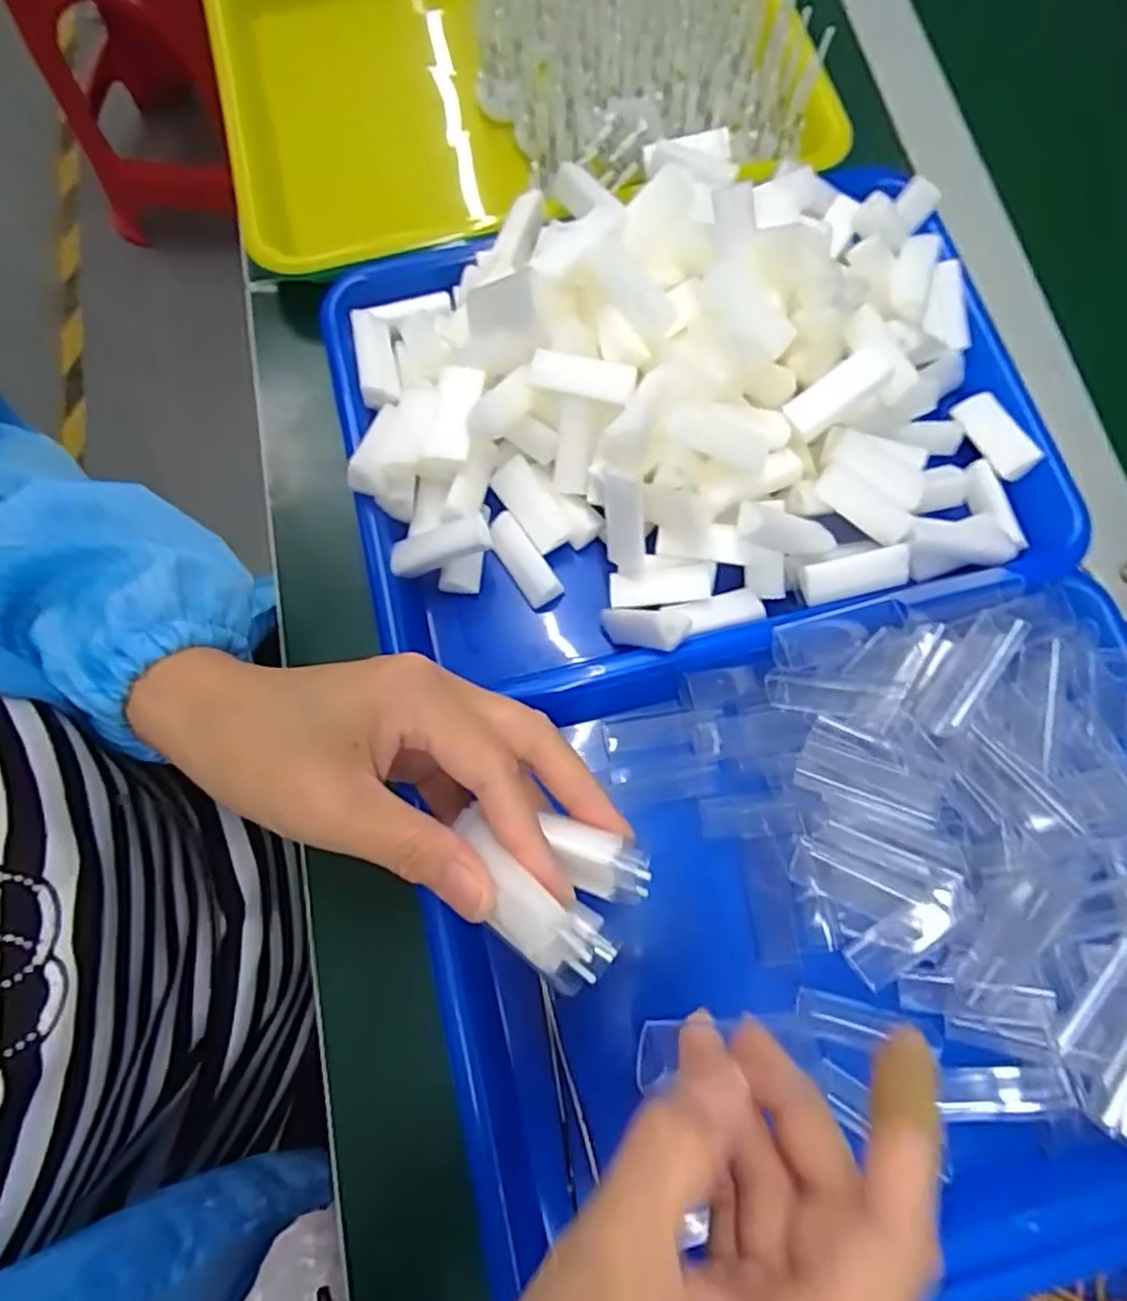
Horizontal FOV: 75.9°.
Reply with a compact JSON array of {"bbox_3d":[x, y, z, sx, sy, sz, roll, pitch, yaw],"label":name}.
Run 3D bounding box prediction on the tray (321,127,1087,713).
[{"bbox_3d":[0.059,-0.122,0.344,0.331,0.083,0.247,-13,75,-4],"label":"tray"}]

